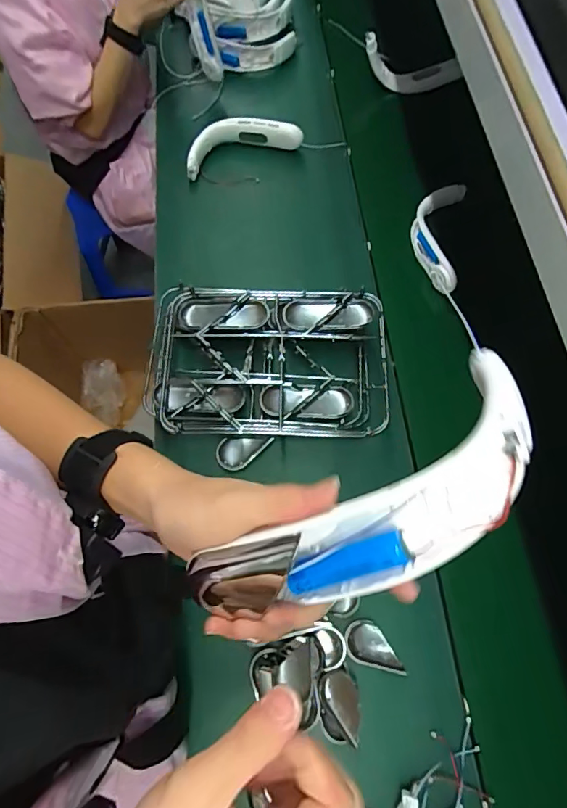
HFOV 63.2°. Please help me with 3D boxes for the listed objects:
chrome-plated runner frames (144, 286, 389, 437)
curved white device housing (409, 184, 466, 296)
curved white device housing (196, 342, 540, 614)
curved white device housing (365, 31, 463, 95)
[{"bbox_3d":[-0.026,-0.062,0.710,0.357,0.067,0.228,2,68,1],"label":"chrome-plated runner frames"},{"bbox_3d":[0.278,-0.303,0.837,0.083,0.040,0.218,11,68,5],"label":"curved white device housing"},{"bbox_3d":[0.046,0.057,0.249,0.215,0.052,0.079,-31,70,4],"label":"curved white device housing"},{"bbox_3d":[0.255,-0.697,0.955,0.195,0.093,0.069,7,68,-10],"label":"curved white device housing"}]

